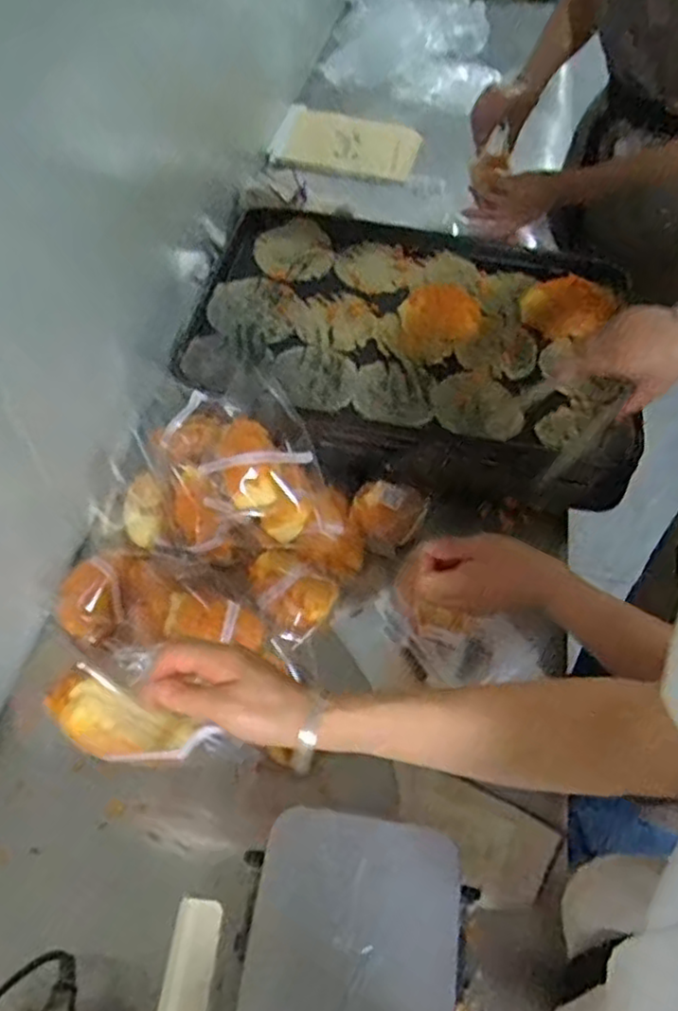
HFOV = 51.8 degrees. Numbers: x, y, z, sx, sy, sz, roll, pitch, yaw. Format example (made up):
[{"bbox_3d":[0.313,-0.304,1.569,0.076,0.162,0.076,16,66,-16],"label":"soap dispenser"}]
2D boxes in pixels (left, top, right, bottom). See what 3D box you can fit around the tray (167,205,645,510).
[{"bbox_3d":[0.102,-0.244,0.936,0.561,0.082,0.398,13,56,5],"label":"tray"}]

